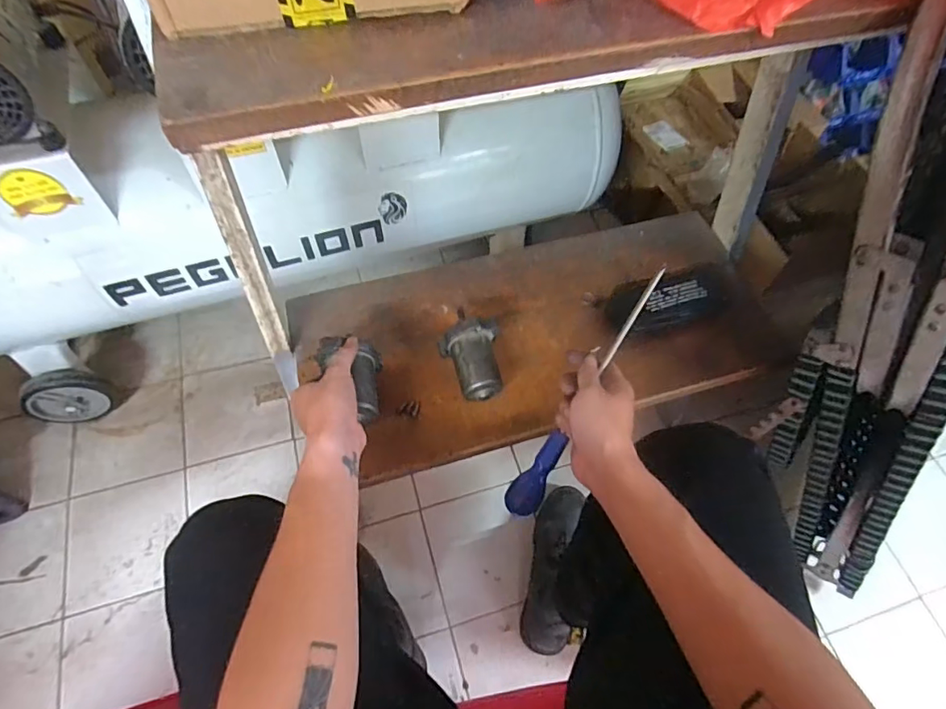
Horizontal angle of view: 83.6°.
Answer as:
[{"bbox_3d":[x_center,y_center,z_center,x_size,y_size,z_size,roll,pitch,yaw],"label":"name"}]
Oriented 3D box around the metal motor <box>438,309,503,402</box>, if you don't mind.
[{"bbox_3d":[-0.002,-0.003,0.640,0.070,0.058,0.124,-8,61,-7],"label":"metal motor"}]

